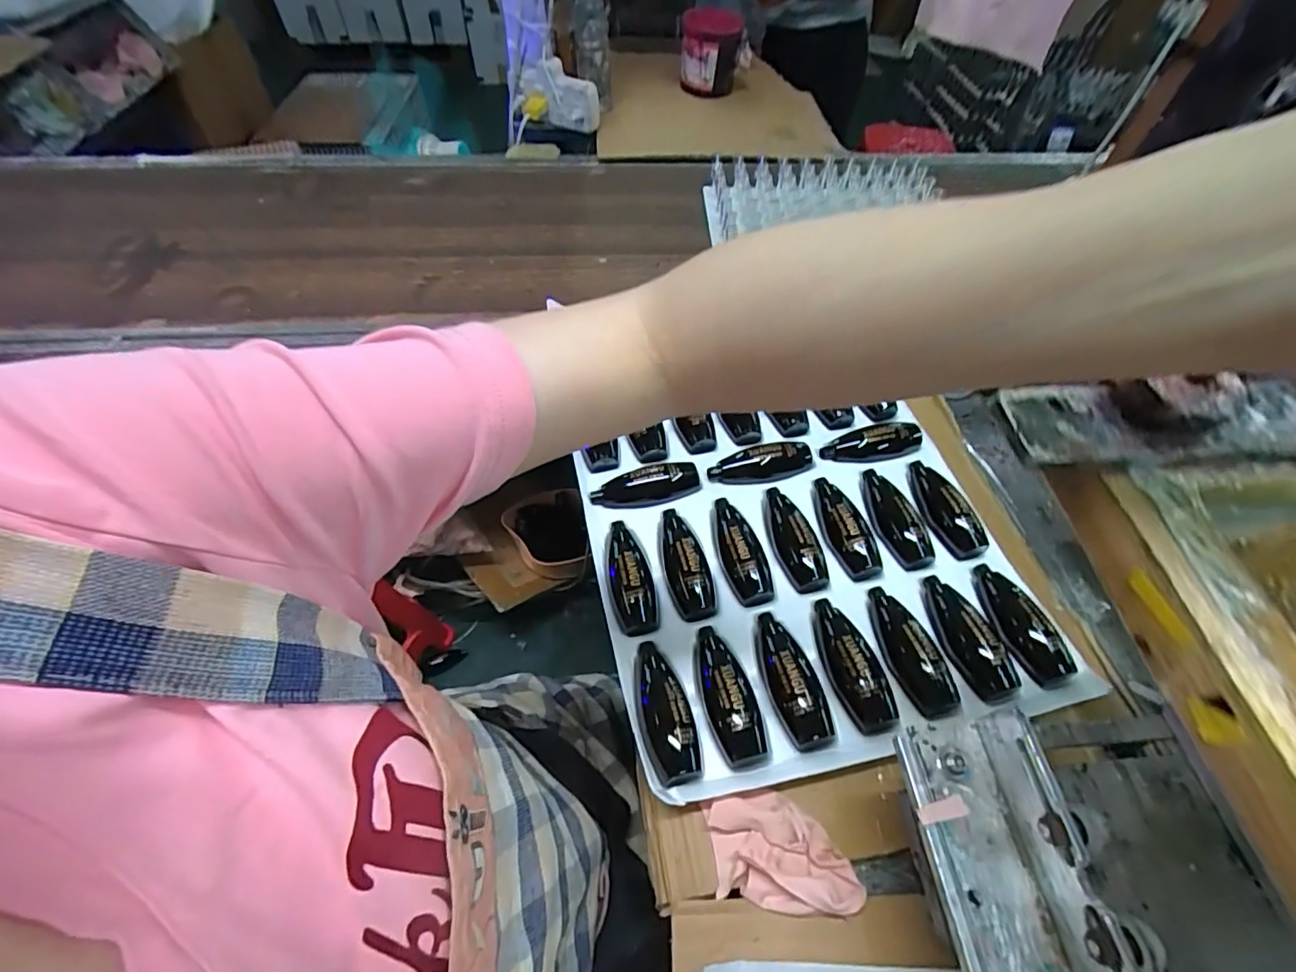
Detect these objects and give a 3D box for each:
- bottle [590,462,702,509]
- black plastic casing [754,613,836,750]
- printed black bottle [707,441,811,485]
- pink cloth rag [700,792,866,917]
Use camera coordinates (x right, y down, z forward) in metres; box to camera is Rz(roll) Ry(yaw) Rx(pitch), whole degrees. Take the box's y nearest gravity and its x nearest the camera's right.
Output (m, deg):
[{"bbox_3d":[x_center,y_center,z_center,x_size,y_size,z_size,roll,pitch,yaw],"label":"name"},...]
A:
[{"bbox_3d":[-0.001,0.000,0.518,0.103,0.020,0.033,-8,58,-7],"label":"bottle"},{"bbox_3d":[0.114,0.144,0.419,0.043,0.030,0.102,-11,58,-9],"label":"black plastic casing"},{"bbox_3d":[0.114,-0.020,0.530,0.105,0.022,0.034,-16,59,-12],"label":"printed black bottle"},{"bbox_3d":[0.089,0.242,0.362,0.092,0.023,0.067,-1,57,-3],"label":"pink cloth rag"}]

